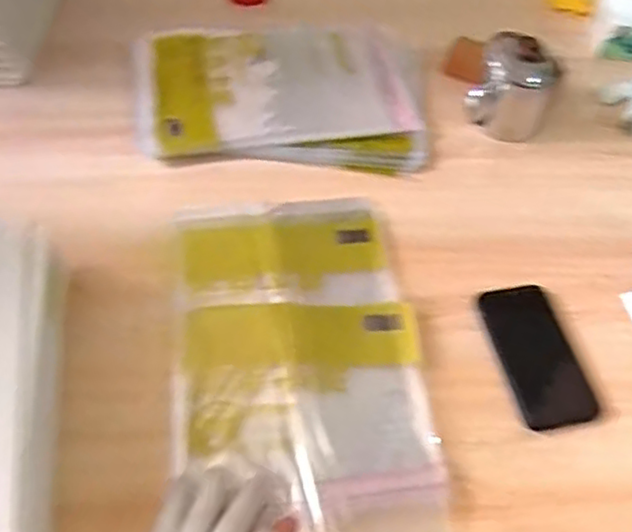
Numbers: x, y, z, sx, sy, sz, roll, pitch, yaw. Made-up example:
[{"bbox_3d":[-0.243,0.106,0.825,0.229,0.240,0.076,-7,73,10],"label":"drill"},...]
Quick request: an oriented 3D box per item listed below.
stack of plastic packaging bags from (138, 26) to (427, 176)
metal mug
[{"bbox_3d":[-0.045,-0.225,0.847,0.356,0.023,0.249,1,55,-2],"label":"stack of plastic packaging bags"},{"bbox_3d":[0.235,-0.211,0.792,0.090,0.114,0.089,20,57,11],"label":"metal mug"}]

